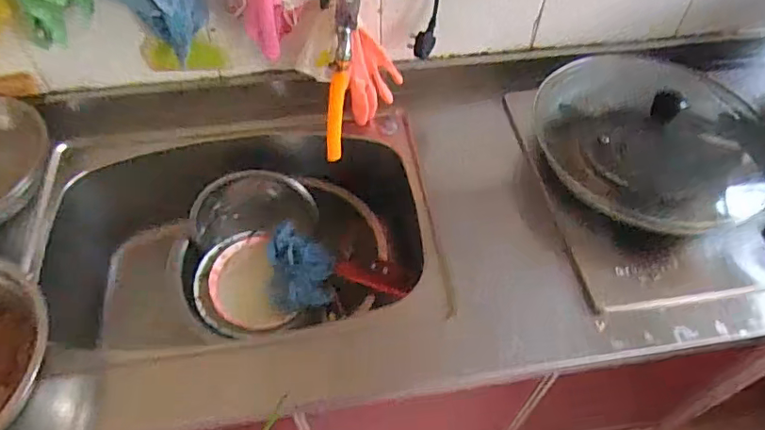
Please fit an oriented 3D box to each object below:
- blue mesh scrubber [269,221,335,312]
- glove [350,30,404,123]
[{"bbox_3d":[-0.122,0.078,0.795,0.094,0.037,0.132,-4,54,-3],"label":"blue mesh scrubber"},{"bbox_3d":[-0.013,-0.206,0.777,0.079,0.138,0.031,-31,60,-21],"label":"glove"}]

